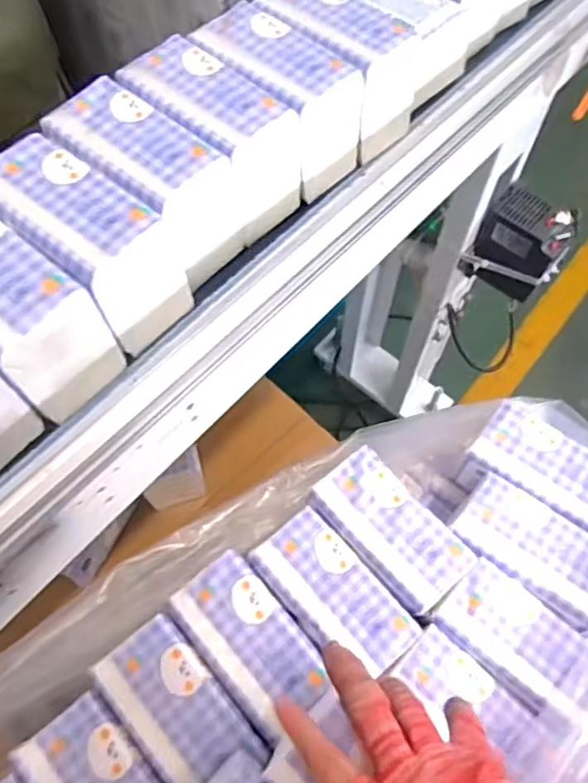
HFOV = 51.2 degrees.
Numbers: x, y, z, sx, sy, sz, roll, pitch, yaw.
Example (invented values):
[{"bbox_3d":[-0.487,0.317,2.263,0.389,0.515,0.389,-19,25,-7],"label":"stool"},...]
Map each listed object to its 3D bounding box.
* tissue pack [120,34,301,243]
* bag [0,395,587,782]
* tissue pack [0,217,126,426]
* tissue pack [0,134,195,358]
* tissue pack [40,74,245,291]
[{"bbox_3d":[-0.059,-0.180,0.442,0.120,0.085,0.061,38,67,17],"label":"tissue pack"},{"bbox_3d":[0.009,0.217,0.433,0.582,0.098,0.294,-37,69,-19],"label":"bag"},{"bbox_3d":[-0.174,-0.049,0.374,0.125,0.086,0.063,36,67,16],"label":"tissue pack"},{"bbox_3d":[-0.136,-0.096,0.398,0.119,0.085,0.062,37,67,17],"label":"tissue pack"},{"bbox_3d":[-0.098,-0.138,0.417,0.130,0.079,0.065,37,67,16],"label":"tissue pack"}]

